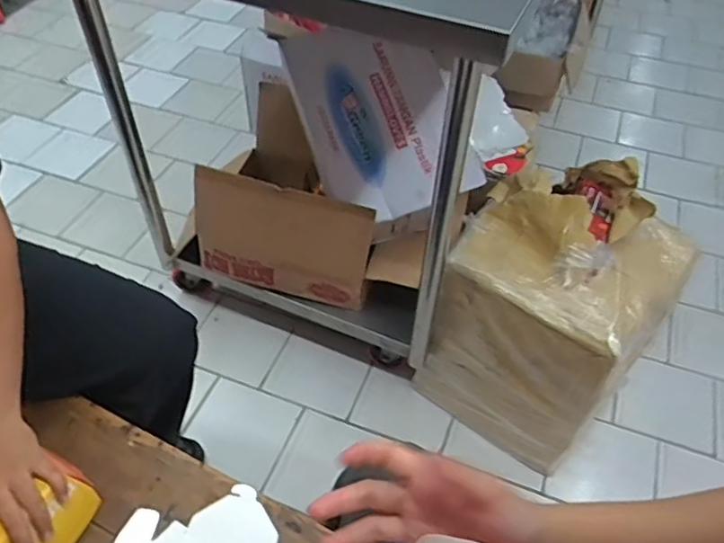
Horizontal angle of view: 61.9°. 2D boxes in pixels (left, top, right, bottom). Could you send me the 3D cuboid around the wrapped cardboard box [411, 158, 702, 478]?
[{"bbox_3d":[0.356,0.072,1.166,0.351,0.435,0.381,32,55,24],"label":"wrapped cardboard box"}]

